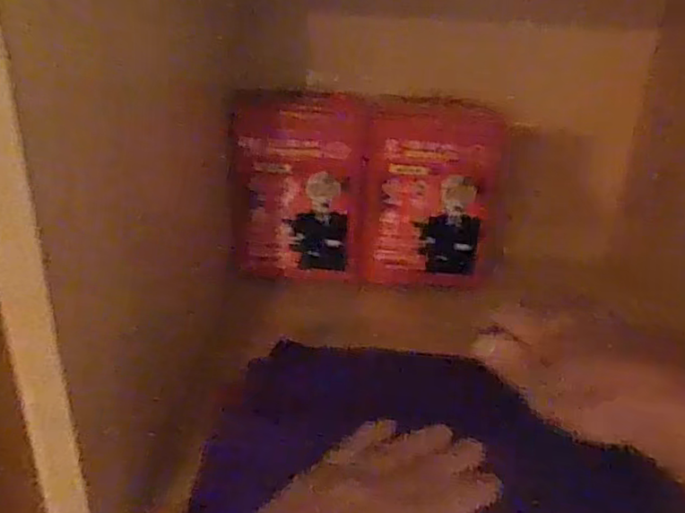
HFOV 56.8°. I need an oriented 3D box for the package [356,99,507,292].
[{"bbox_3d":[0.093,-0.062,0.669,0.141,0.181,0.045,3,26,1],"label":"package"}]

